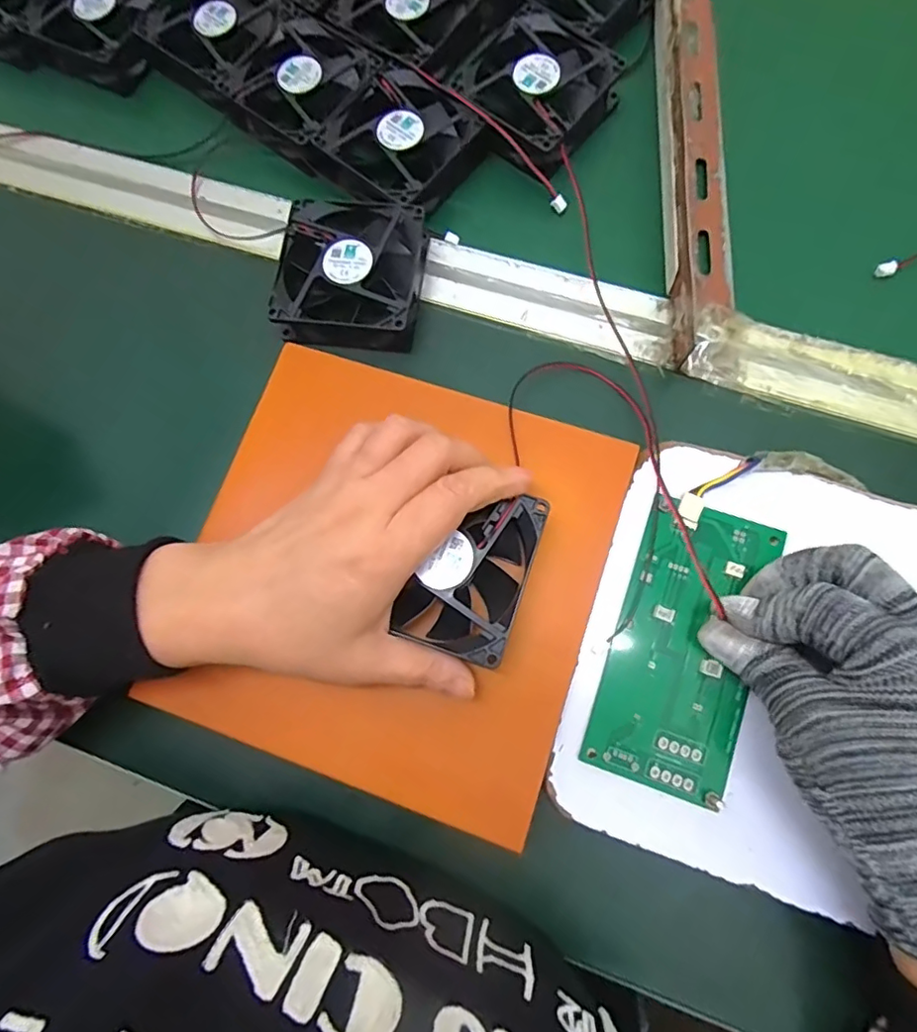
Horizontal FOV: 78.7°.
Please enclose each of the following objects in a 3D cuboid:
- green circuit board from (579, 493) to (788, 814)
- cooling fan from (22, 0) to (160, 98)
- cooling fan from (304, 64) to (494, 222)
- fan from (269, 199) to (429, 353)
[{"bbox_3d":[0.108,0.061,0.267,0.065,0.007,0.134,16,80,5],"label":"green circuit board"},{"bbox_3d":[-0.253,-0.342,0.391,0.085,0.038,0.089,26,76,8],"label":"cooling fan"},{"bbox_3d":[-0.036,-0.230,0.350,0.084,0.028,0.080,41,79,11],"label":"cooling fan"},{"bbox_3d":[-0.063,-0.142,0.326,0.078,0.026,0.082,7,75,3],"label":"fan"}]

